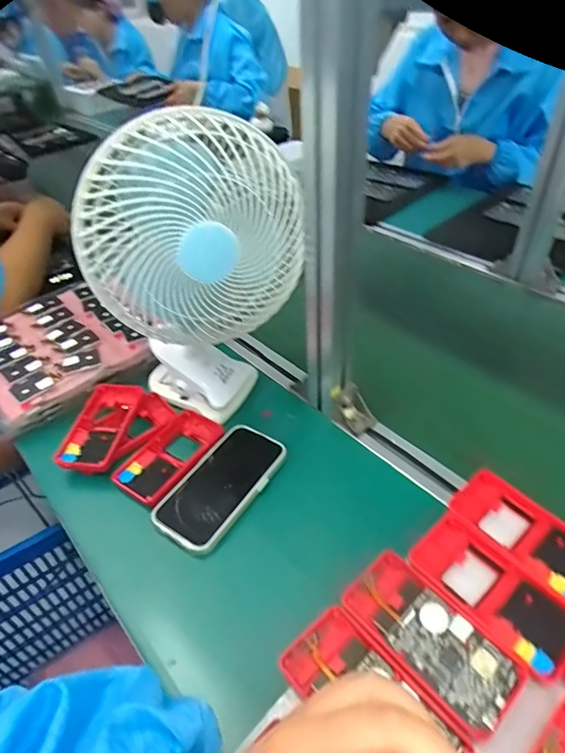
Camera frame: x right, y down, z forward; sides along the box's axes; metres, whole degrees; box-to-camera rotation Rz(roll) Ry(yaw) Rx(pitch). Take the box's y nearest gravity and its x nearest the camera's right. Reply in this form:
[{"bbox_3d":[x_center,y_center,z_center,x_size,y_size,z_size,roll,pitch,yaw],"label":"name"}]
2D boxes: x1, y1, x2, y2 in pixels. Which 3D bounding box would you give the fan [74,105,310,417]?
[{"bbox_3d":[-0.088,-0.094,0.497,0.189,0.310,0.123,-22,44,-19],"label":"fan"}]

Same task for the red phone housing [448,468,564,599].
[{"bbox_3d":[0.206,0.129,0.395,0.065,0.013,0.119,-32,48,-29],"label":"red phone housing"}]

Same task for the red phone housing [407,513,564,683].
[{"bbox_3d":[0.161,0.163,0.363,0.060,0.009,0.121,-31,48,-28],"label":"red phone housing"}]

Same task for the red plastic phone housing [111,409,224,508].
[{"bbox_3d":[-0.123,0.088,0.535,0.068,0.020,0.127,23,48,28],"label":"red plastic phone housing"}]

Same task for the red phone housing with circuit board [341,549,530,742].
[{"bbox_3d":[0.105,0.184,0.338,0.060,0.011,0.120,-34,49,-28],"label":"red phone housing with circuit board"}]

